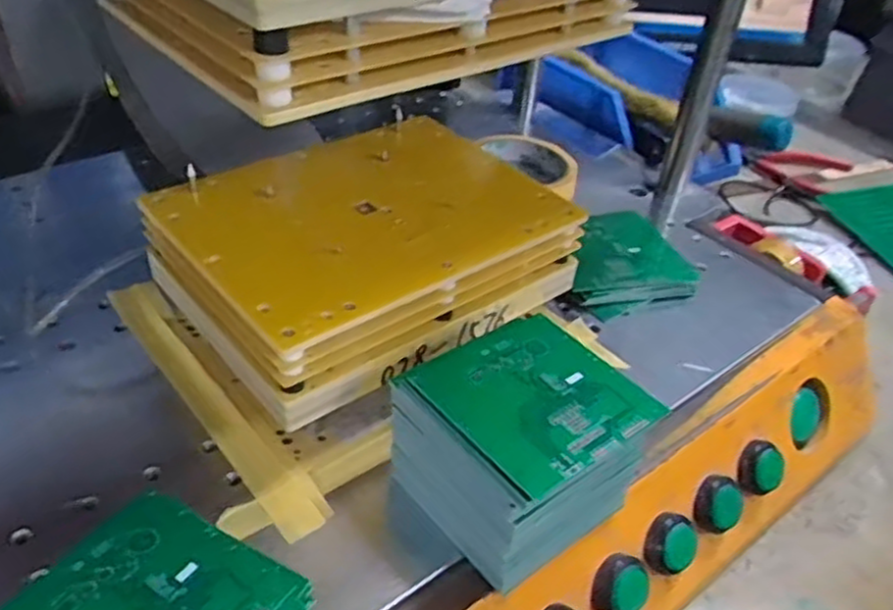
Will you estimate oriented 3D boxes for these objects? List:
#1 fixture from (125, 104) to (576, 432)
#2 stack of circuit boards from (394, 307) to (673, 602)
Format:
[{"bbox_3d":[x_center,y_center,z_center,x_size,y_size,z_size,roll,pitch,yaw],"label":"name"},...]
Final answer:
[{"bbox_3d":[-0.047,-0.035,0.425,0.203,0.053,0.150,-26,49,-34],"label":"fixture"},{"bbox_3d":[0.037,0.069,0.352,0.090,0.073,0.095,-24,48,-32],"label":"stack of circuit boards"}]

